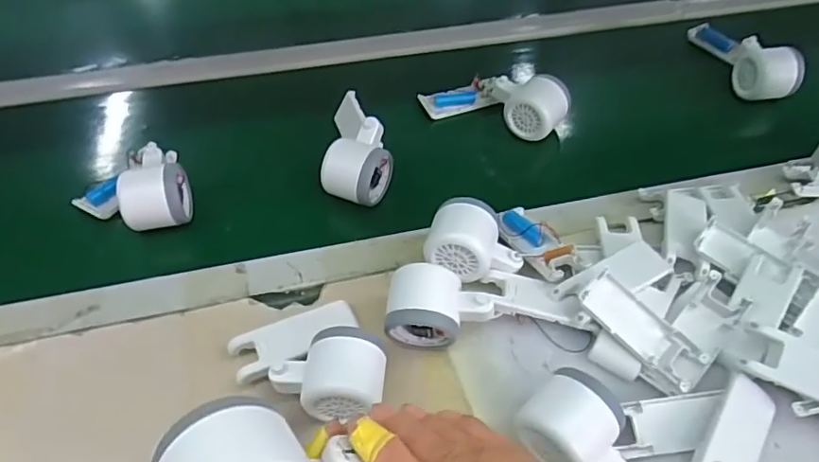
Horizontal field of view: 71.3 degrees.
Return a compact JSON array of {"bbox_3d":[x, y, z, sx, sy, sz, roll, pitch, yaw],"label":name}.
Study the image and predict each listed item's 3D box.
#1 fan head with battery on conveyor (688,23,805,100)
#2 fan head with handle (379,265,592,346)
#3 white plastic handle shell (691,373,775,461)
[{"bbox_3d":[0.405,-0.218,0.702,0.052,0.049,0.168,-7,40,-5],"label":"fan head with battery on conveyor"},{"bbox_3d":[0.063,0.059,0.471,0.160,0.051,0.061,-1,52,-1],"label":"fan head with handle"},{"bbox_3d":[0.235,0.149,0.412,0.037,0.013,0.098,31,58,22],"label":"white plastic handle shell"}]

